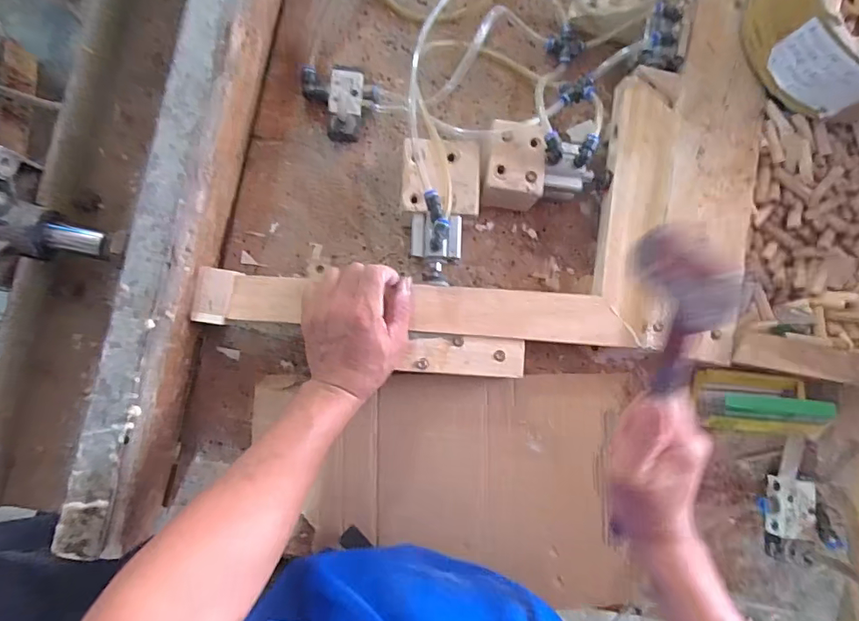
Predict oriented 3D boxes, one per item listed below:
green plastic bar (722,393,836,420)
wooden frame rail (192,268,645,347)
[{"bbox_3d":[0.396,0.111,0.573,0.111,0.023,0.024,2,85,10],"label":"green plastic bar"},{"bbox_3d":[-0.010,-0.001,0.544,0.460,0.022,0.053,4,85,-5],"label":"wooden frame rail"}]

